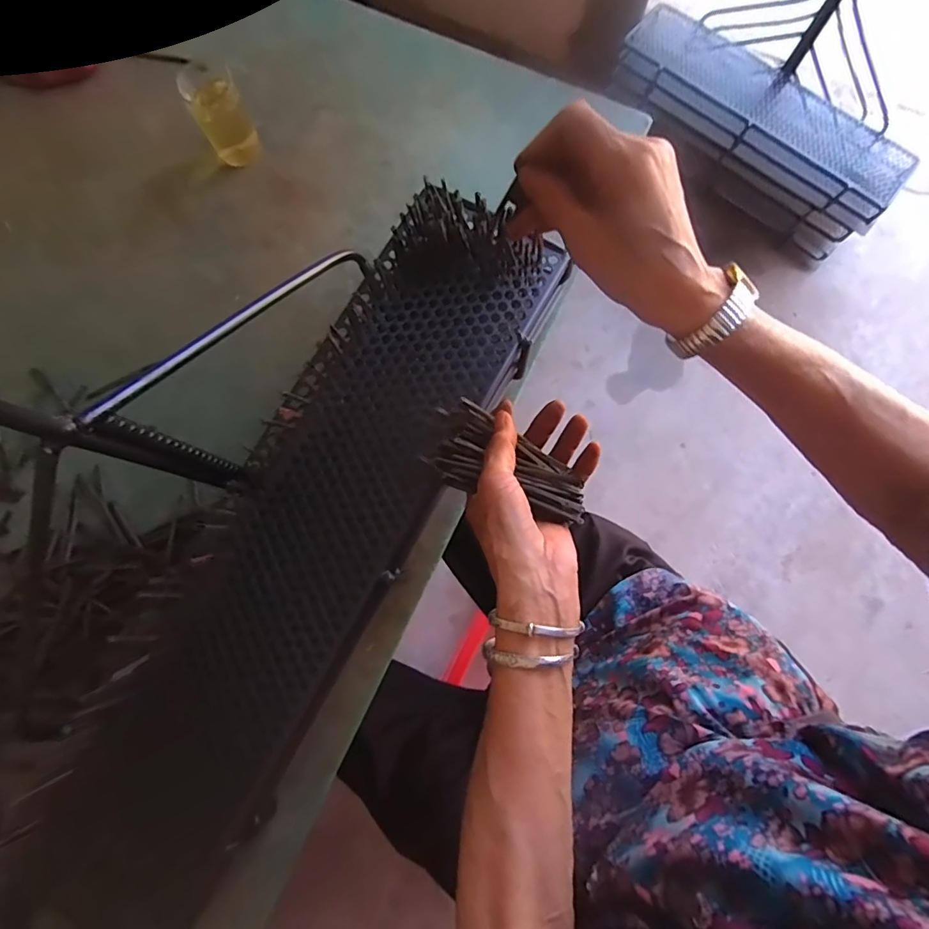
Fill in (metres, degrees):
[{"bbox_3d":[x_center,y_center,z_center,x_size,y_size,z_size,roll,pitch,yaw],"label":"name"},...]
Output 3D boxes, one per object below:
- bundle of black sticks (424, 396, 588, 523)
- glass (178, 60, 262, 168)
[{"bbox_3d":[0.031,0.002,0.359,0.125,0.019,0.063,30,78,14],"label":"bundle of black sticks"},{"bbox_3d":[-0.248,-0.358,0.501,0.050,0.071,0.046,-26,79,-4],"label":"glass"}]

